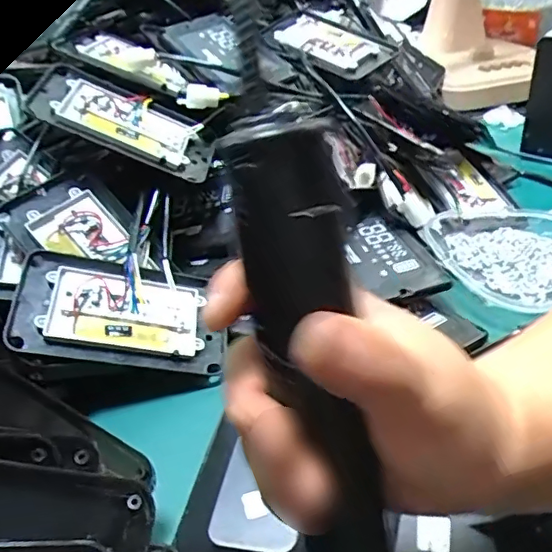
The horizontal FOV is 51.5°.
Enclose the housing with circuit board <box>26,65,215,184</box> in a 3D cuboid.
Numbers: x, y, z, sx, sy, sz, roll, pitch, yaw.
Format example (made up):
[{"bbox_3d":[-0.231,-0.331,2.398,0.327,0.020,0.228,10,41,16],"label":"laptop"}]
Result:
[{"bbox_3d":[-0.133,-0.139,0.515,0.158,0.015,0.080,26,50,-8],"label":"housing with circuit board"}]

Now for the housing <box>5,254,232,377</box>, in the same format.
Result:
[{"bbox_3d":[-0.117,0.028,0.437,0.153,0.013,0.091,10,52,-15],"label":"housing"}]

